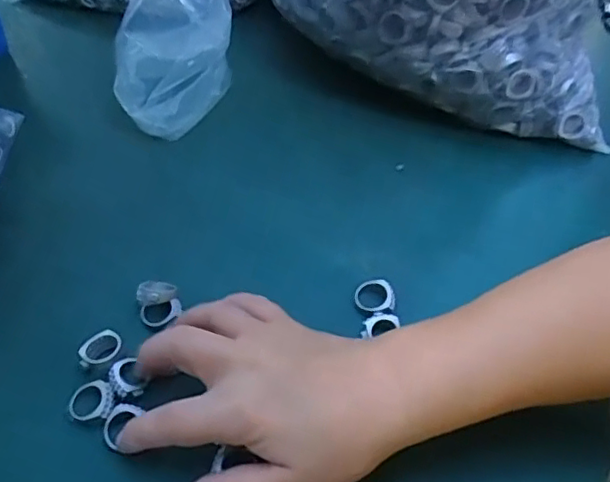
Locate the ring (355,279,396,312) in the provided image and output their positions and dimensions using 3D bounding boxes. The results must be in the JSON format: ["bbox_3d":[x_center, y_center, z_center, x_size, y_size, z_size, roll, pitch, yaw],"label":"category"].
[{"bbox_3d":[0.045,0.035,0.373,0.024,0.007,0.026,2,51,-3],"label":"ring"}]

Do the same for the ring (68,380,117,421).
[{"bbox_3d":[-0.115,0.086,0.319,0.025,0.005,0.022,-2,52,-6],"label":"ring"}]

